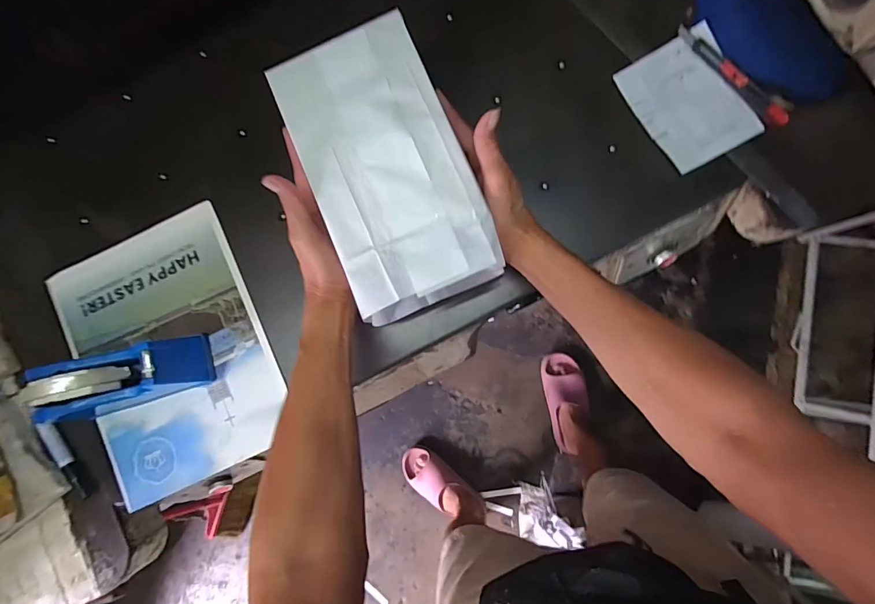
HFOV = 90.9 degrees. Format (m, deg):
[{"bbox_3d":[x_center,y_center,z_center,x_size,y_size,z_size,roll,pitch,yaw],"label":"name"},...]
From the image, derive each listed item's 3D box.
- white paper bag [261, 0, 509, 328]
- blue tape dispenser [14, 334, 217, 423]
[{"bbox_3d":[-0.049,-0.125,0.391,0.136,0.014,0.267,-22,85,3],"label":"white paper bag"},{"bbox_3d":[-0.340,0.082,0.465,0.147,0.101,0.062,-16,85,3],"label":"blue tape dispenser"}]

